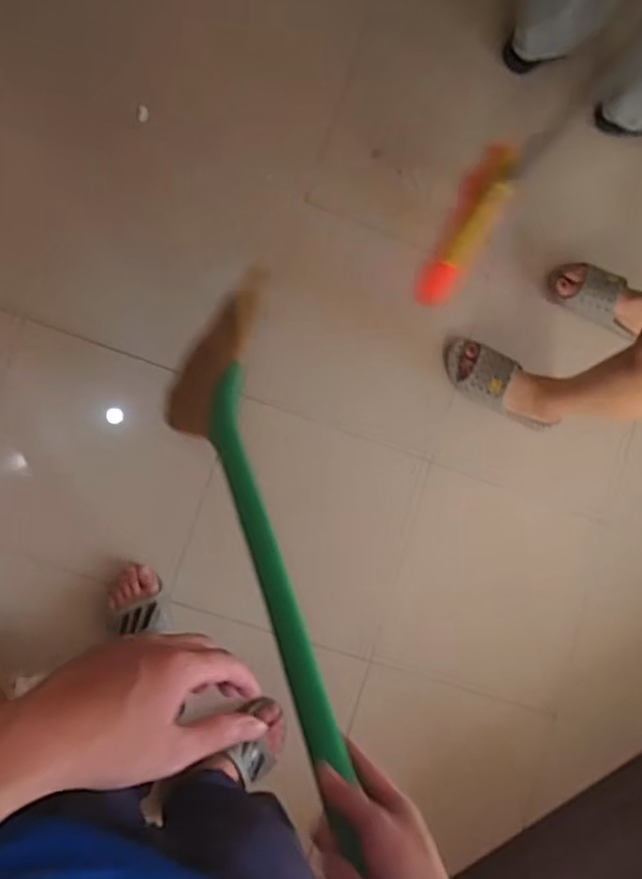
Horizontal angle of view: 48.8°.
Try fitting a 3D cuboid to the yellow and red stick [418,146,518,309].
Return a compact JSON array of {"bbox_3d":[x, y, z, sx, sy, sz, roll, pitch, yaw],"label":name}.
[{"bbox_3d":[0.242,-0.351,1.183,0.069,0.050,0.277,26,117,-4],"label":"yellow and red stick"}]

